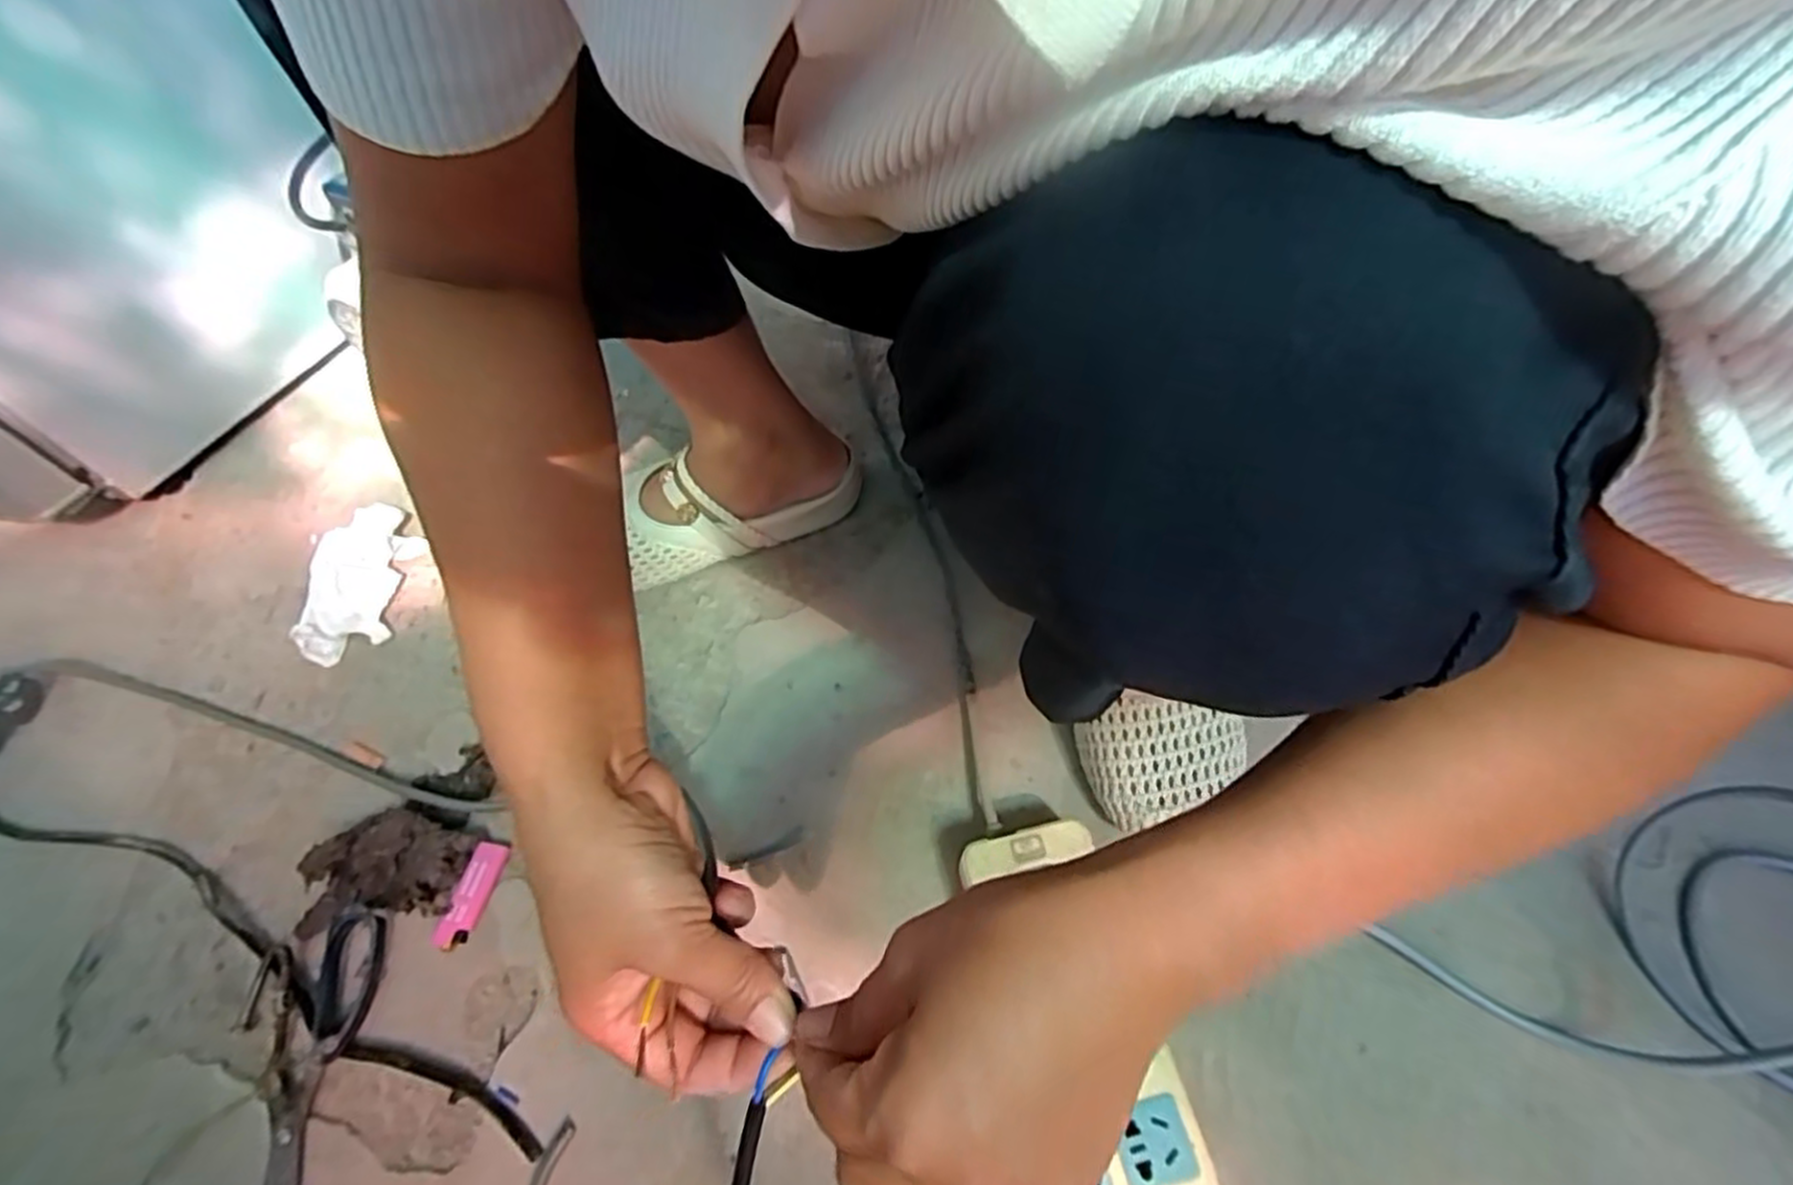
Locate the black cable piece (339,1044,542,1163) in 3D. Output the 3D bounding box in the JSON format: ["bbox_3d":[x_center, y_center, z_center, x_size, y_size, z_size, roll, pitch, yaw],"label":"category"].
[{"bbox_3d":[-0.244,0.270,0.416,0.132,0.010,0.017,16,57,14],"label":"black cable piece"}]

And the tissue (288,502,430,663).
[{"bbox_3d":[-0.436,-0.012,0.619,0.062,0.033,0.129,-8,55,2],"label":"tissue"}]

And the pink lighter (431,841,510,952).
[{"bbox_3d":[-0.265,0.189,0.478,0.021,0.011,0.064,7,55,8],"label":"pink lighter"}]

